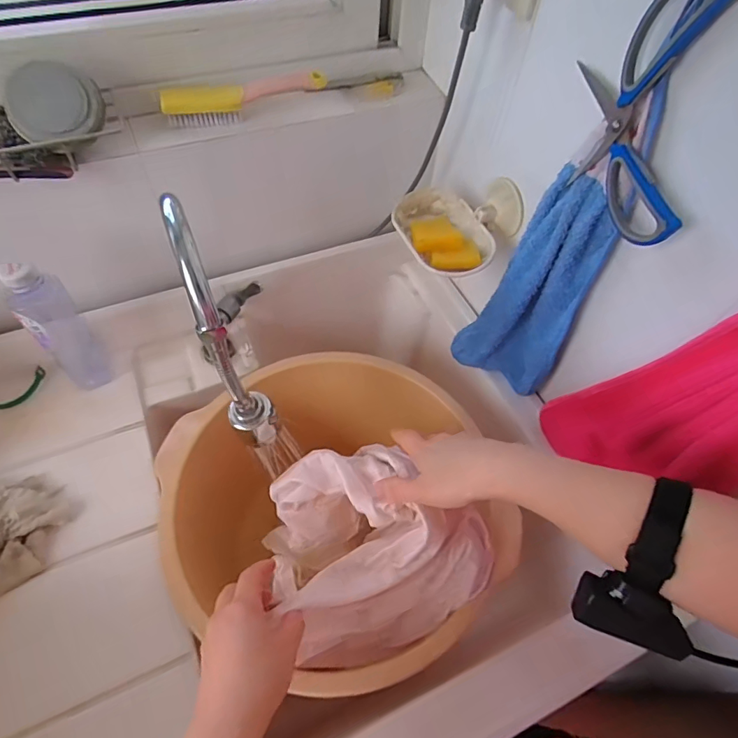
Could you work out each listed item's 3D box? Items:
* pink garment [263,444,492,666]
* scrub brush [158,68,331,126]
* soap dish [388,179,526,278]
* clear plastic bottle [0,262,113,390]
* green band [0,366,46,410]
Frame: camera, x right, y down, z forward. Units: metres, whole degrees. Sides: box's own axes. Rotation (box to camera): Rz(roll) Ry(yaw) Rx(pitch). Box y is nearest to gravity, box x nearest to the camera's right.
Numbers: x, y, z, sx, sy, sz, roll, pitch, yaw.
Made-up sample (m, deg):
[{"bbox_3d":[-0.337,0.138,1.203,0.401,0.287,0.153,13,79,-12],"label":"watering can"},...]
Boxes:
[{"bbox_3d":[0.008,0.174,0.477,0.208,0.121,0.185,-19,59,-16],"label":"pink garment"},{"bbox_3d":[-0.139,-0.302,0.520,0.175,0.041,0.023,-11,57,-12],"label":"scrub brush"},{"bbox_3d":[0.106,-0.171,0.549,0.139,0.062,0.139,-3,59,5],"label":"soap dish"},{"bbox_3d":[-0.352,-0.042,0.531,0.051,0.182,0.046,-15,58,-14],"label":"clear plastic bottle"},{"bbox_3d":[-0.442,0.029,0.584,0.076,0.007,0.031,-35,85,-24],"label":"green band"}]

